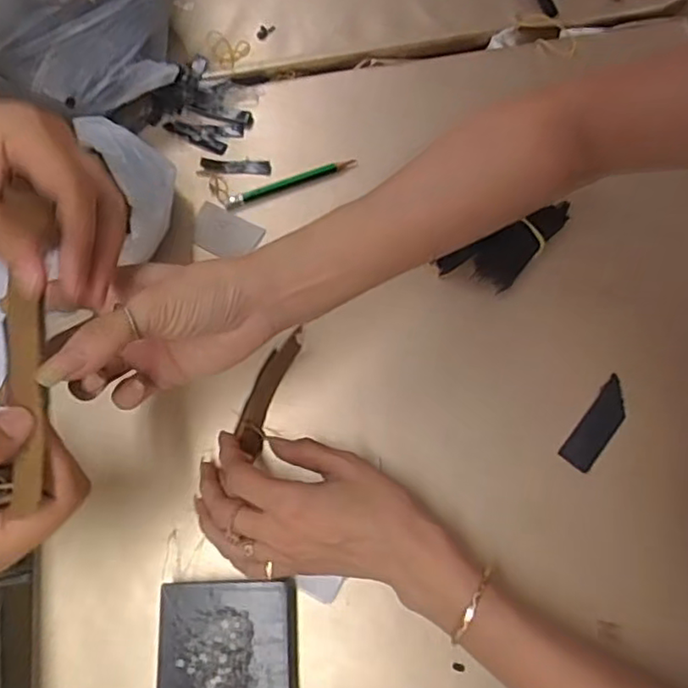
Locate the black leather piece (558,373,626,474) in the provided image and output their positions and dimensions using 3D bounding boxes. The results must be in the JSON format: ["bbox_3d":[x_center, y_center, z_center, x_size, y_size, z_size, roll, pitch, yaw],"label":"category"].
[{"bbox_3d":[0.174,0.054,0.436,0.023,0.004,0.067,35,80,18],"label":"black leather piece"}]

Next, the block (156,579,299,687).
[{"bbox_3d":[-0.071,0.190,0.398,0.082,0.022,0.081,-3,75,1],"label":"block"}]

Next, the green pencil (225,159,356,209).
[{"bbox_3d":[-0.041,-0.124,0.487,0.102,0.006,0.008,-20,75,-3],"label":"green pencil"}]

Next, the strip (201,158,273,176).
[{"bbox_3d":[-0.083,-0.138,0.495,0.054,0.004,0.011,6,86,2],"label":"strip"}]

